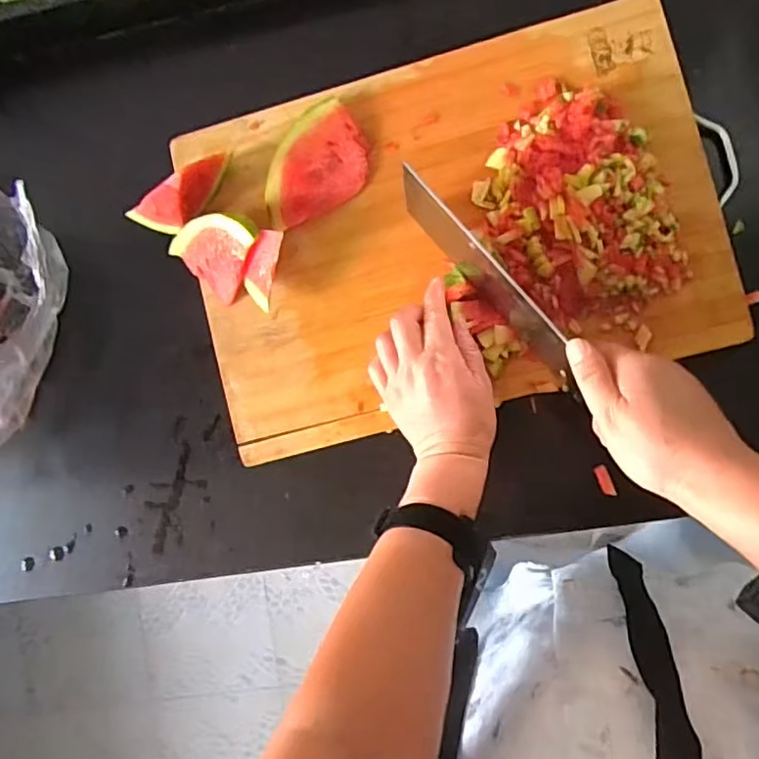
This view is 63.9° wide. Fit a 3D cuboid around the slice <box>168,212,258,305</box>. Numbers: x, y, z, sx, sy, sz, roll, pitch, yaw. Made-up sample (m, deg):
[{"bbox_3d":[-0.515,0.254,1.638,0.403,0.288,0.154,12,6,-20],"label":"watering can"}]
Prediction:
[{"bbox_3d":[-0.140,-0.112,0.508,0.071,0.053,0.064,38,93,6],"label":"slice"}]

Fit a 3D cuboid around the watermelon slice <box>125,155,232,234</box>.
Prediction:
[{"bbox_3d":[-0.165,-0.152,0.508,0.095,0.055,0.029,-31,85,5],"label":"watermelon slice"}]

